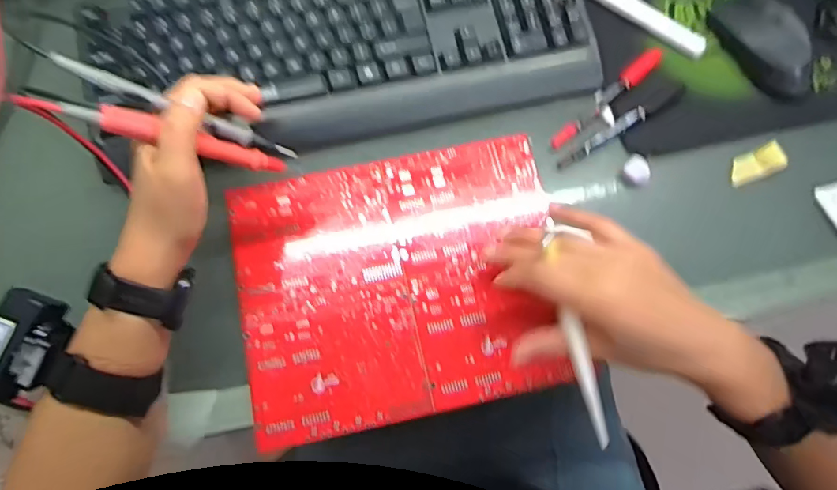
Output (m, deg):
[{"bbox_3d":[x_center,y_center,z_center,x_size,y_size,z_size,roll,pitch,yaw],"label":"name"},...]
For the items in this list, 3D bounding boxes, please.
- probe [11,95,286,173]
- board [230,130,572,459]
[{"bbox_3d":[-0.150,-0.067,0.305,0.145,0.013,0.017,12,70,-34],"label":"probe"},{"bbox_3d":[-0.012,0.027,0.399,0.249,0.005,0.207,-11,74,-5],"label":"board"}]

